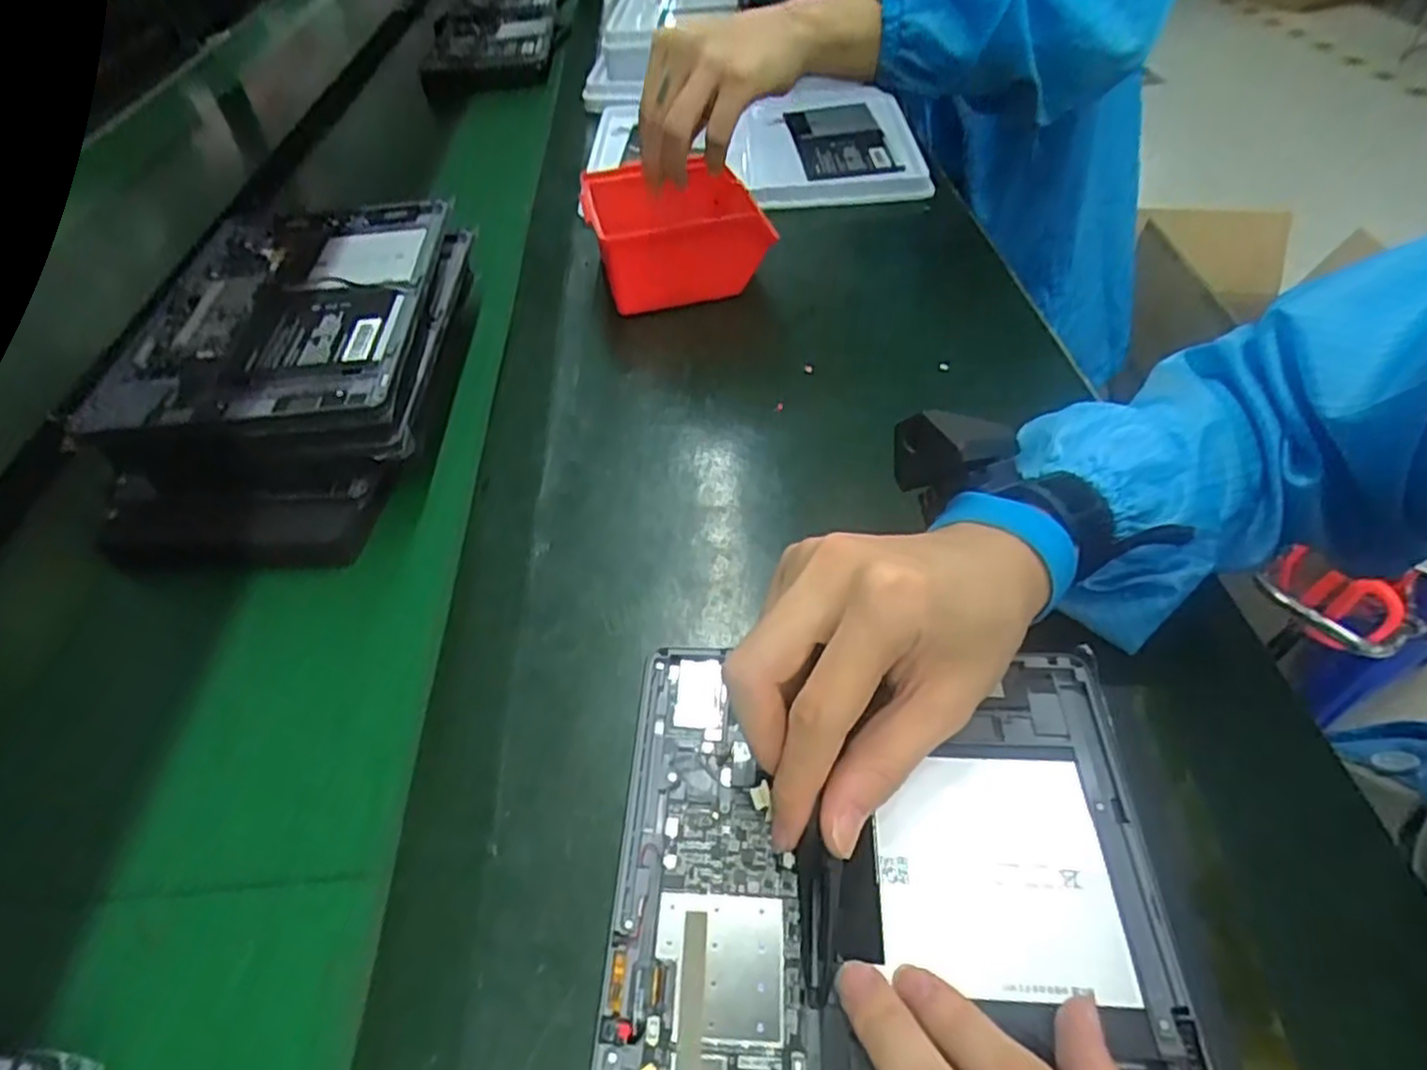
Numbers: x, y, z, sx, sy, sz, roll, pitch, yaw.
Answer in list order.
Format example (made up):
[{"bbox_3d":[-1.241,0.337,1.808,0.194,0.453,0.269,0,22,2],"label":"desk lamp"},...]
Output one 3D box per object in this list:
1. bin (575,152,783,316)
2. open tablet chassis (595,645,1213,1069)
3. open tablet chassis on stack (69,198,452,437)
[{"bbox_3d":[-0.028,-0.237,0.572,0.129,0.064,0.129,-8,48,-4],"label":"bin"},{"bbox_3d":[0.051,0.144,0.202,0.165,0.007,0.249,2,48,5],"label":"open tablet chassis"},{"bbox_3d":[-0.282,-0.157,0.487,0.179,0.012,0.280,-7,48,-3],"label":"open tablet chassis on stack"}]

